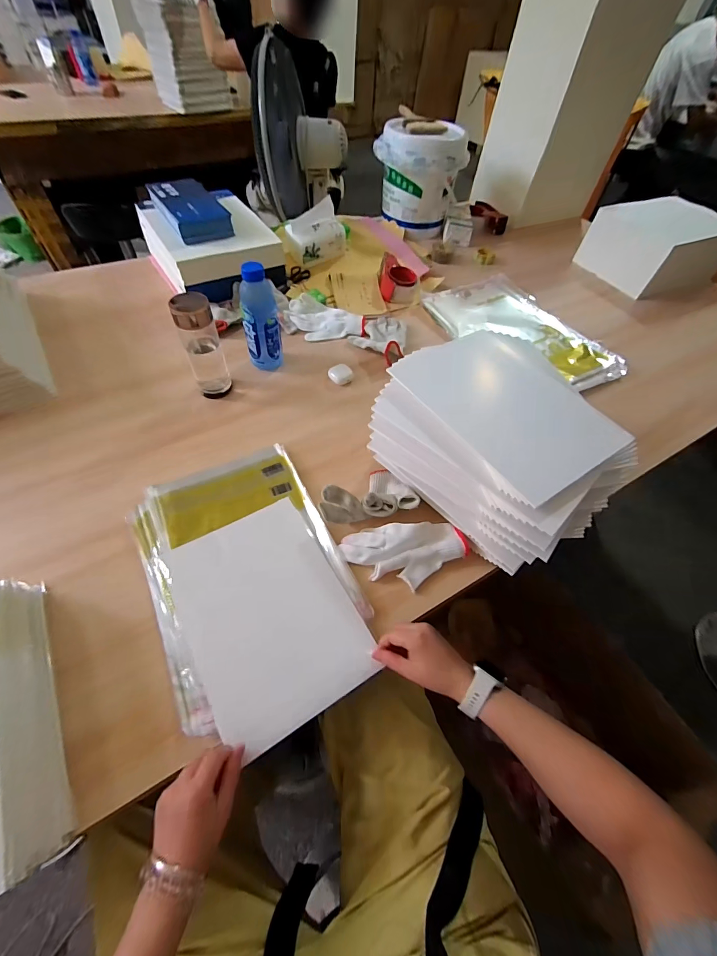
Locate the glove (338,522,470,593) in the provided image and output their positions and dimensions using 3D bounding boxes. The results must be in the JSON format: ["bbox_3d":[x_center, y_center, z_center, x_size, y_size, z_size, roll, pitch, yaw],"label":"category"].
[{"bbox_3d":[0.070,0.112,0.554,0.187,0.030,0.089,1,55,-4],"label":"glove"}]

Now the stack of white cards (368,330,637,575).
[{"bbox_3d":[0.212,-0.043,0.590,0.356,0.183,0.269,38,61,20],"label":"stack of white cards"}]

